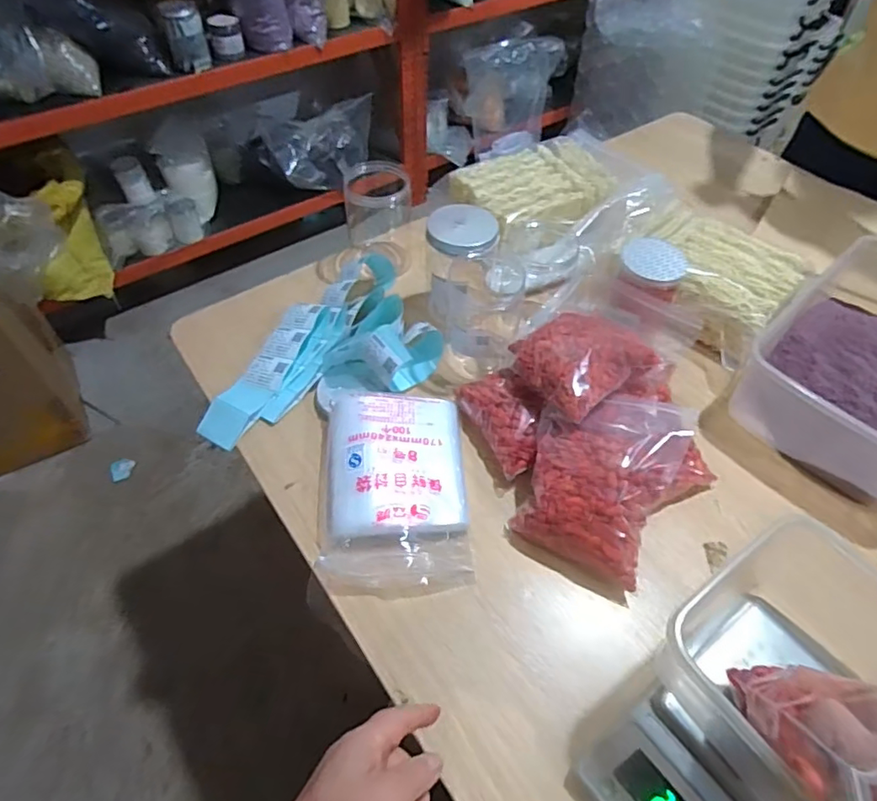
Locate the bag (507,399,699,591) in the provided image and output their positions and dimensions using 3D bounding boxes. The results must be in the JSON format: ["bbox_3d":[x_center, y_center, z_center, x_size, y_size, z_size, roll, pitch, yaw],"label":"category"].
[{"bbox_3d":[0.184,0.084,0.661,0.158,0.096,0.210,21,54,15],"label":"bag"}]

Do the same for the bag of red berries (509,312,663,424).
[{"bbox_3d":[0.174,-0.056,0.696,0.141,0.049,0.136,-28,57,-21],"label":"bag of red berries"}]

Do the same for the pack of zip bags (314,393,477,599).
[{"bbox_3d":[-0.053,0.100,0.678,0.173,0.060,0.243,-1,52,-2],"label":"pack of zip bags"}]

